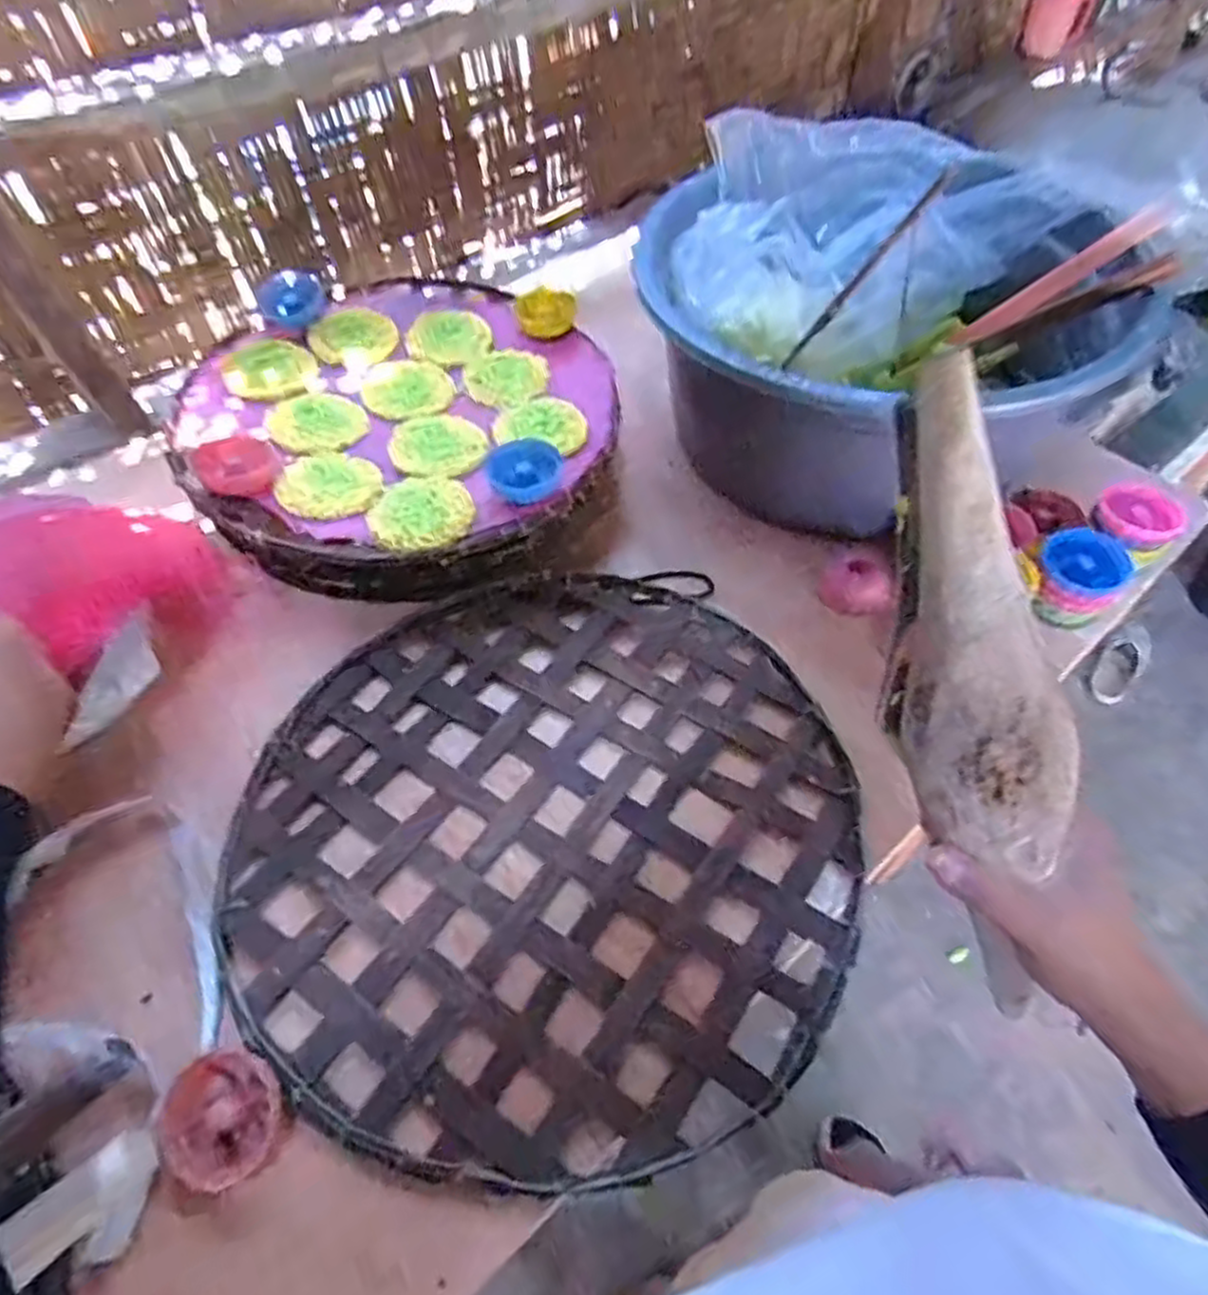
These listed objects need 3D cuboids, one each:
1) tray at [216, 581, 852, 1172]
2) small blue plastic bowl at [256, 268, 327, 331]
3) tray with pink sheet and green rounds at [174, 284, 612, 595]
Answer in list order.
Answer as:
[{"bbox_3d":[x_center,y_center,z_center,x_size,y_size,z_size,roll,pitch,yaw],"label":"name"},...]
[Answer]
[{"bbox_3d":[-0.033,0.106,0.500,0.390,0.015,0.393,1,55,-1],"label":"tray"},{"bbox_3d":[-0.294,-0.330,0.710,0.059,0.026,0.071,-22,56,-15],"label":"small blue plastic bowl"},{"bbox_3d":[-0.174,-0.195,0.664,0.353,0.071,0.340,-30,61,-20],"label":"tray with pink sheet and green rounds"}]

